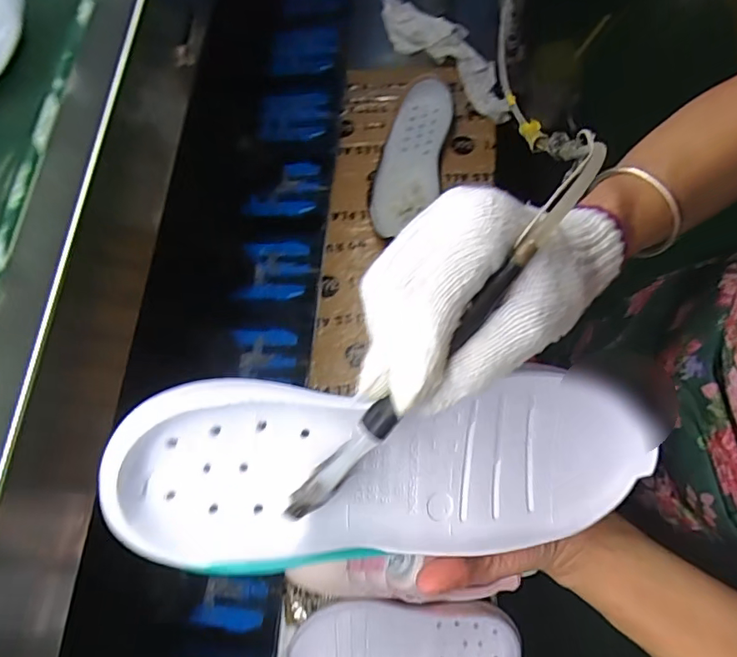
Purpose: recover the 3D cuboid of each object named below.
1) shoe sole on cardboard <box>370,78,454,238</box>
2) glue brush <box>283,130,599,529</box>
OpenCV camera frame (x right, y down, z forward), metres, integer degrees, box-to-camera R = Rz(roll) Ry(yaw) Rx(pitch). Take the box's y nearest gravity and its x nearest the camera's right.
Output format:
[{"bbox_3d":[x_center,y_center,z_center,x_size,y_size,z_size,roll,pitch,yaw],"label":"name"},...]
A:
[{"bbox_3d":[0.061,-0.232,0.685,0.081,0.031,0.225,16,78,-2],"label":"shoe sole on cardboard"},{"bbox_3d":[0.036,0.001,0.230,0.015,0.014,0.220,40,92,13],"label":"glue brush"}]

